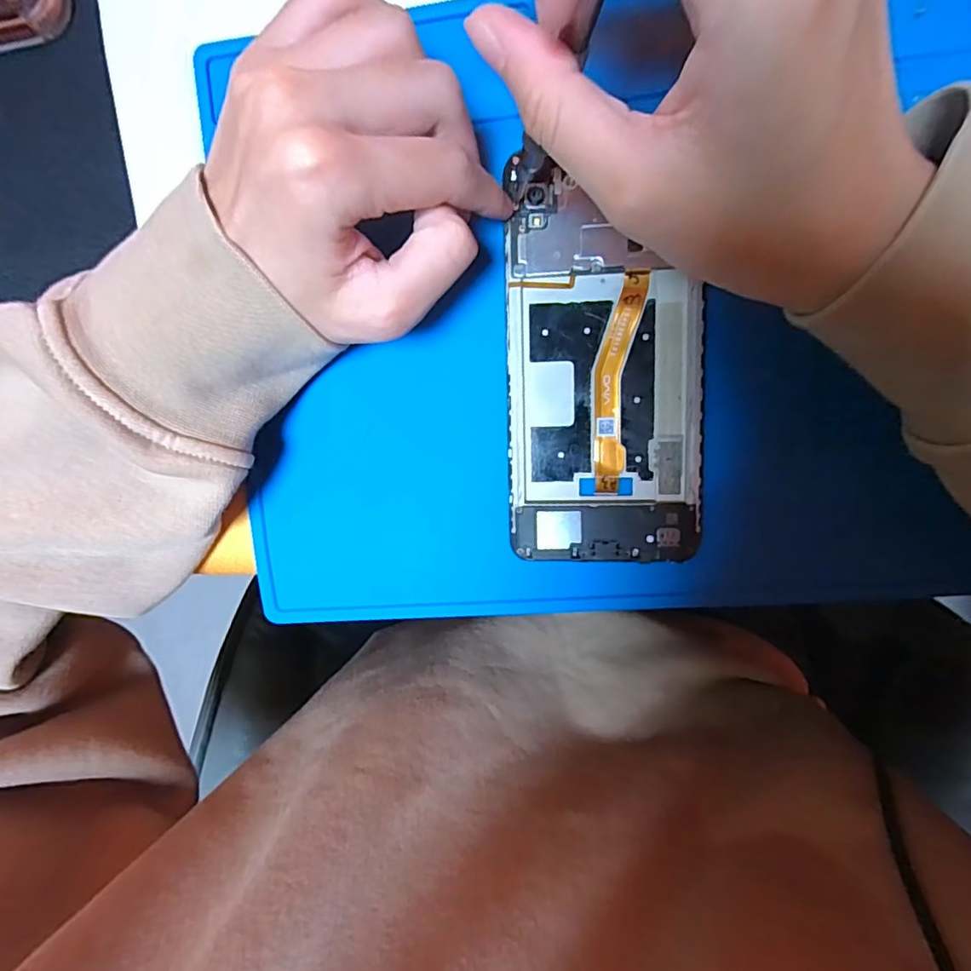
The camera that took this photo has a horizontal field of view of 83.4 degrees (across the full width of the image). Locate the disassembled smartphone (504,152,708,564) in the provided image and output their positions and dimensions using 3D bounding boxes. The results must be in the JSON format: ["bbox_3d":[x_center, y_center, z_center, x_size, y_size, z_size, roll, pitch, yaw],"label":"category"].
[{"bbox_3d":[0.044,-0.041,0.201,0.071,0.006,0.137,-1,96,6],"label":"disassembled smartphone"}]

